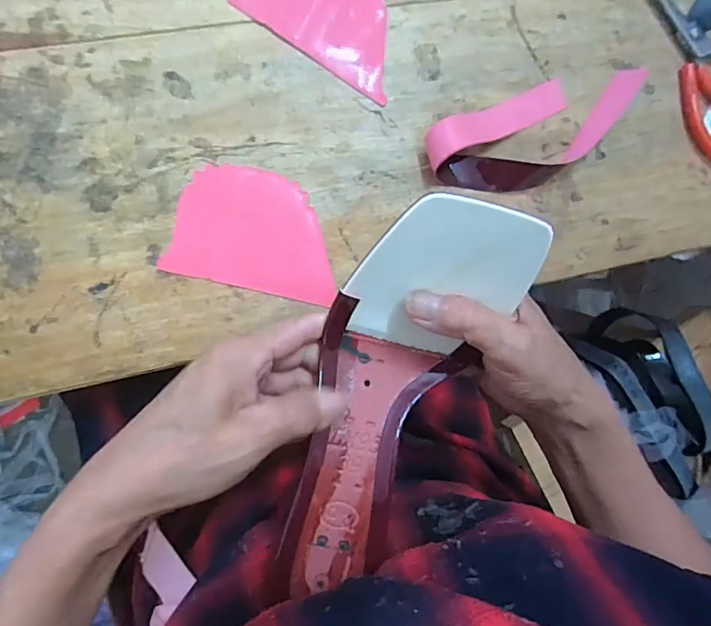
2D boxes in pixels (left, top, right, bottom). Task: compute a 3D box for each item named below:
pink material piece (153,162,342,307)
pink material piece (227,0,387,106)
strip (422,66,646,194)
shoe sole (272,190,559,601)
[{"bbox_3d":[-0.070,-0.060,0.363,0.120,0.004,0.087,13,85,-8],"label":"pink material piece"},{"bbox_3d":[-0.015,-0.236,0.382,0.128,0.004,0.088,32,82,-6],"label":"pink material piece"},{"bbox_3d":[0.151,-0.147,0.395,0.194,0.023,0.071,-26,91,-10],"label":"strip"},{"bbox_3d":[0.017,0.049,0.263,0.082,0.049,0.231,23,96,-7],"label":"shoe sole"}]

